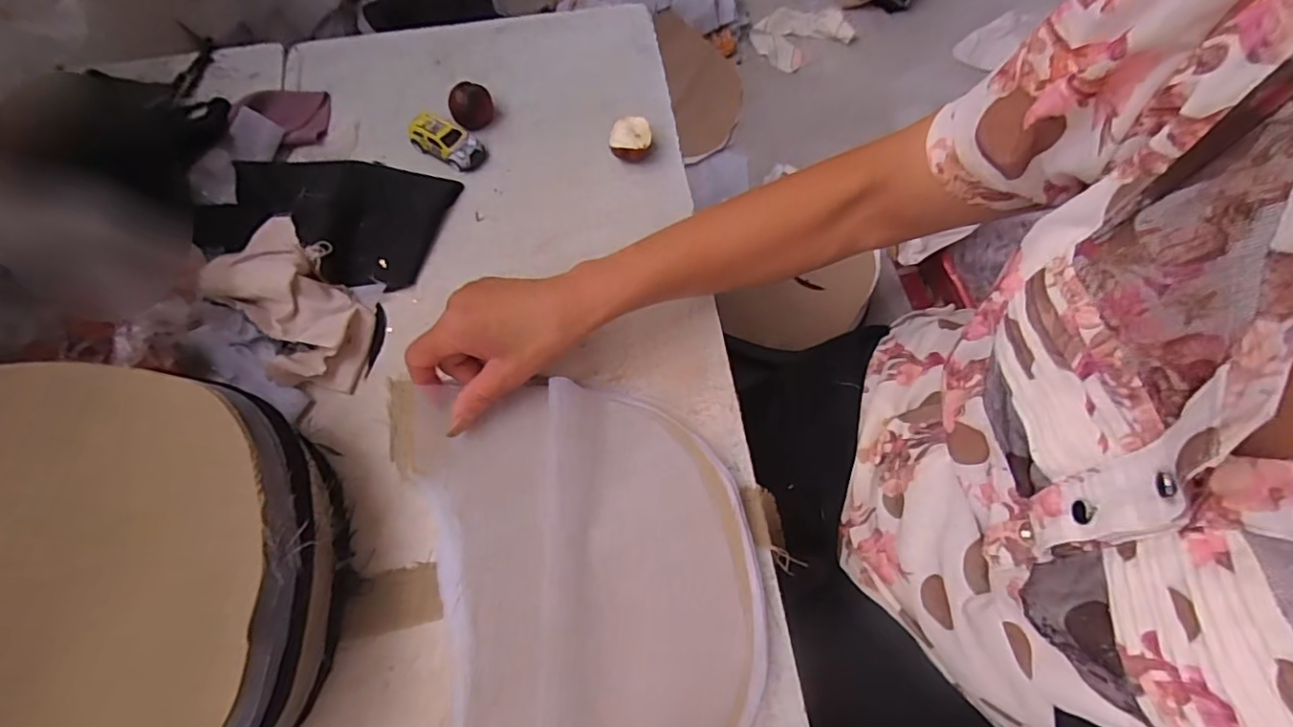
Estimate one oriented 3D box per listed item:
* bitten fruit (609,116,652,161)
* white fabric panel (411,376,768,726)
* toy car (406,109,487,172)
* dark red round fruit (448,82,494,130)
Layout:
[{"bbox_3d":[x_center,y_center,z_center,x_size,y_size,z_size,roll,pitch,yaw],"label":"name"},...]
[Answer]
[{"bbox_3d":[-0.012,-0.183,0.470,0.032,0.025,0.035,8,70,4],"label":"bitten fruit"},{"bbox_3d":[-0.033,0.132,0.338,0.195,0.024,0.253,-9,67,-5],"label":"white fabric panel"},{"bbox_3d":[-0.165,-0.183,0.471,0.063,0.026,0.027,28,72,11],"label":"toy car"},{"bbox_3d":[-0.148,-0.215,0.484,0.035,0.032,0.030,-19,70,-6],"label":"dark red round fruit"}]

